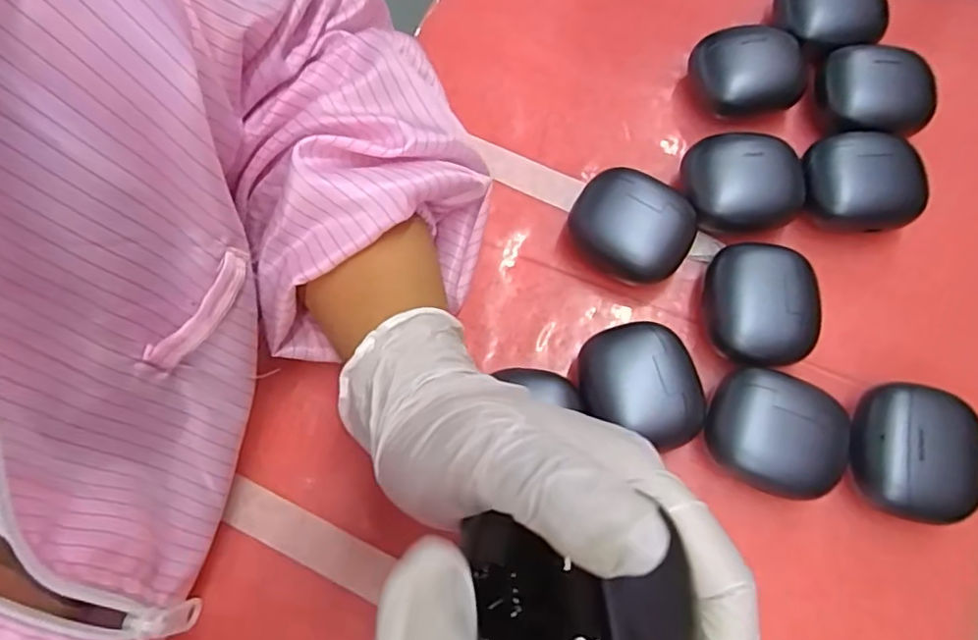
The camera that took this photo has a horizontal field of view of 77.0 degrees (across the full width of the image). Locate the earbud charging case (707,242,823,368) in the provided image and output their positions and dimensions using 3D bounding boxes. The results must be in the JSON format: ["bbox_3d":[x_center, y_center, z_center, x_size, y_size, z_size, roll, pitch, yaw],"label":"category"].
[{"bbox_3d":[0.124,-0.006,0.285,0.043,0.027,0.055,1,72,-1],"label":"earbud charging case"}]

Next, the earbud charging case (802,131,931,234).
[{"bbox_3d":[0.183,-0.065,0.304,0.054,0.030,0.044,12,72,3],"label":"earbud charging case"}]

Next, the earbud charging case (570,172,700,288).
[{"bbox_3d":[0.068,-0.043,0.297,0.056,0.031,0.046,28,73,8],"label":"earbud charging case"}]

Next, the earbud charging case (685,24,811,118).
[{"bbox_3d":[0.137,-0.129,0.327,0.055,0.028,0.044,-11,72,-4],"label":"earbud charging case"}]

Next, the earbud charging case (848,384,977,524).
[{"bbox_3d":[0.178,0.056,0.261,0.044,0.030,0.054,7,72,2],"label":"earbud charging case"}]

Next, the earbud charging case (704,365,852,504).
[{"bbox_3d":[0.122,0.050,0.264,0.057,0.029,0.046,23,73,7],"label":"earbud charging case"}]

